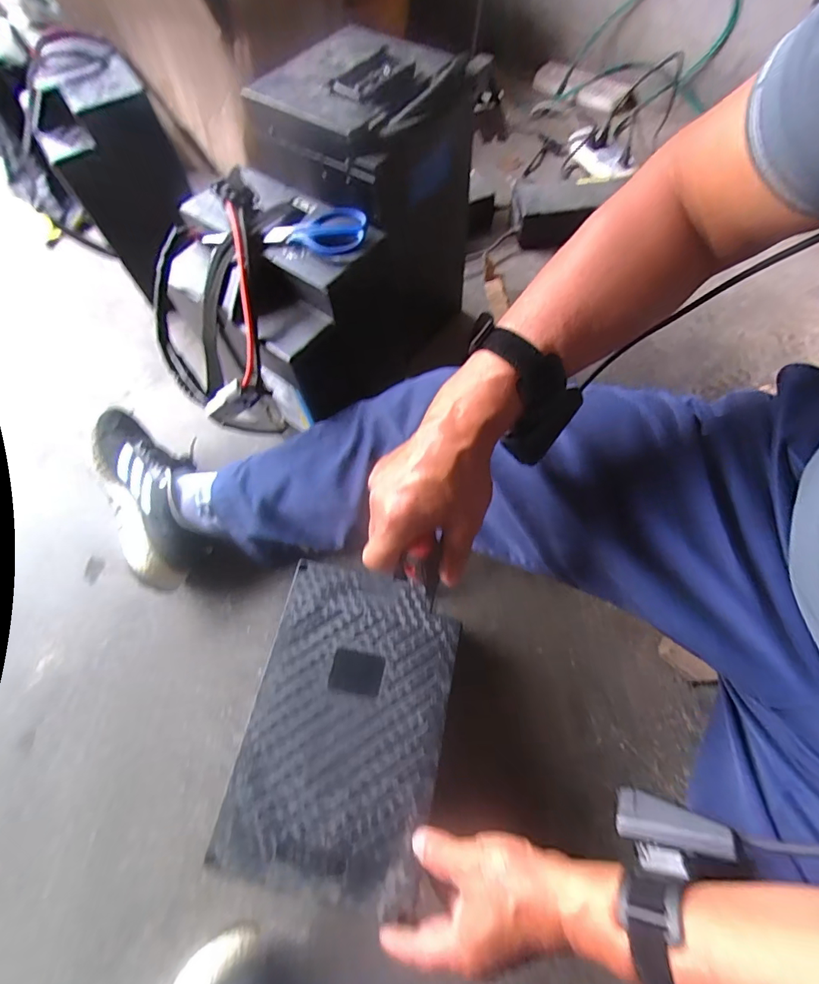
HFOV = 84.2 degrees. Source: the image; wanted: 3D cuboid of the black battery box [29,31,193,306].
[{"bbox_3d":[-0.454,-0.508,0.736,0.158,0.289,0.197,-26,67,-9],"label":"black battery box"}]

